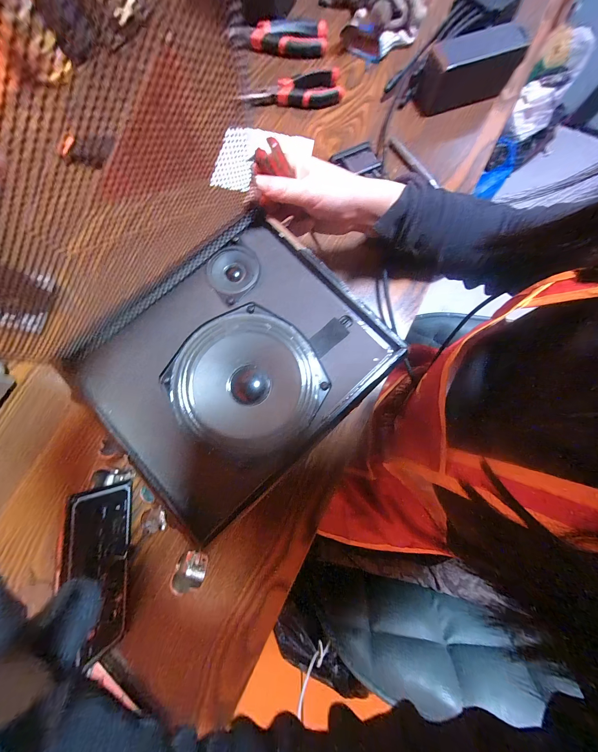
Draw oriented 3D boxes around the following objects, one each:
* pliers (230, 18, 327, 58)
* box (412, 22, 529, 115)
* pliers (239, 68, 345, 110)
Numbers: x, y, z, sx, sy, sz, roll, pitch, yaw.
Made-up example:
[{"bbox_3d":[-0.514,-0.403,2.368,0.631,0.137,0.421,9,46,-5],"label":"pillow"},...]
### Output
[{"bbox_3d":[-0.031,-0.534,0.402,0.151,0.021,0.064,-3,80,-1],"label":"pliers"},{"bbox_3d":[0.237,-0.431,0.356,0.136,0.058,0.054,-23,80,-4],"label":"box"},{"bbox_3d":[-0.011,-0.439,0.387,0.153,0.018,0.059,-3,80,-1],"label":"pliers"}]

